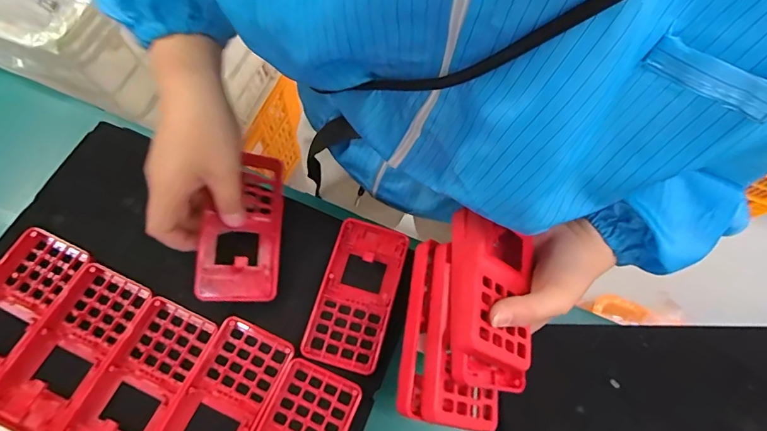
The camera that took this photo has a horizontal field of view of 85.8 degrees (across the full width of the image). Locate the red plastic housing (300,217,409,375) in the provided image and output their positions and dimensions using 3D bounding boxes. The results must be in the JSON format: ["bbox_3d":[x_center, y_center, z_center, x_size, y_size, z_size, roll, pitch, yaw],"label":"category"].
[{"bbox_3d":[-0.022,0.065,0.356,0.061,0.016,0.125,16,69,2],"label":"red plastic housing"}]

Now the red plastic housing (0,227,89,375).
[{"bbox_3d":[-0.297,0.075,0.328,0.065,0.016,0.126,22,69,4],"label":"red plastic housing"}]

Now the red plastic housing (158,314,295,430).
[{"bbox_3d":[-0.123,0.145,0.311,0.061,0.010,0.127,23,68,8],"label":"red plastic housing"}]

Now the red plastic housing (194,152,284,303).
[{"bbox_3d":[-0.118,0.008,0.348,0.063,0.014,0.124,9,76,-28],"label":"red plastic housing"}]

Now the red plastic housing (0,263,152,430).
[{"bbox_3d":[-0.240,0.104,0.319,0.063,0.014,0.125,23,69,5],"label":"red plastic housing"}]

